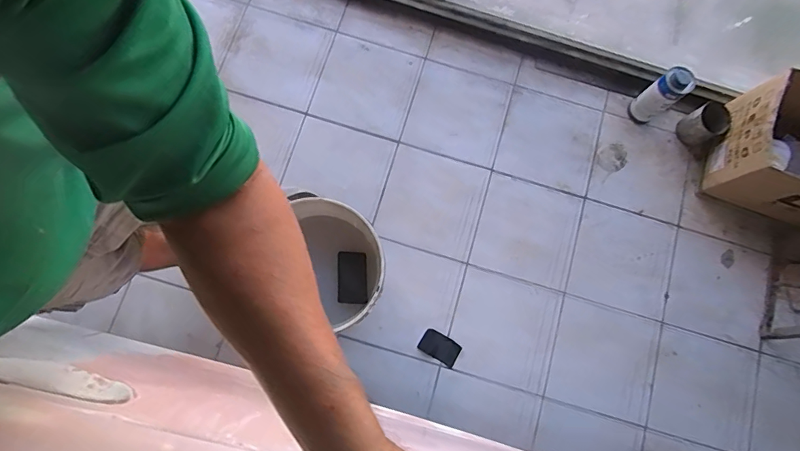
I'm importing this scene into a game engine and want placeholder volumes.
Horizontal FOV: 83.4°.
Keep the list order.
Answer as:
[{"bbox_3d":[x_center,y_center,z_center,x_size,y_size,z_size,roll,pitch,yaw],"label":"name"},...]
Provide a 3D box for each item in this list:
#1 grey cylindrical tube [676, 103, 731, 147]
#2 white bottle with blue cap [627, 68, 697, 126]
[{"bbox_3d":[0.970,-0.326,1.425,0.108,0.117,0.099,1,79,-4],"label":"grey cylindrical tube"},{"bbox_3d":[0.804,-0.402,1.379,0.094,0.228,0.088,1,79,-4],"label":"white bottle with blue cap"}]

